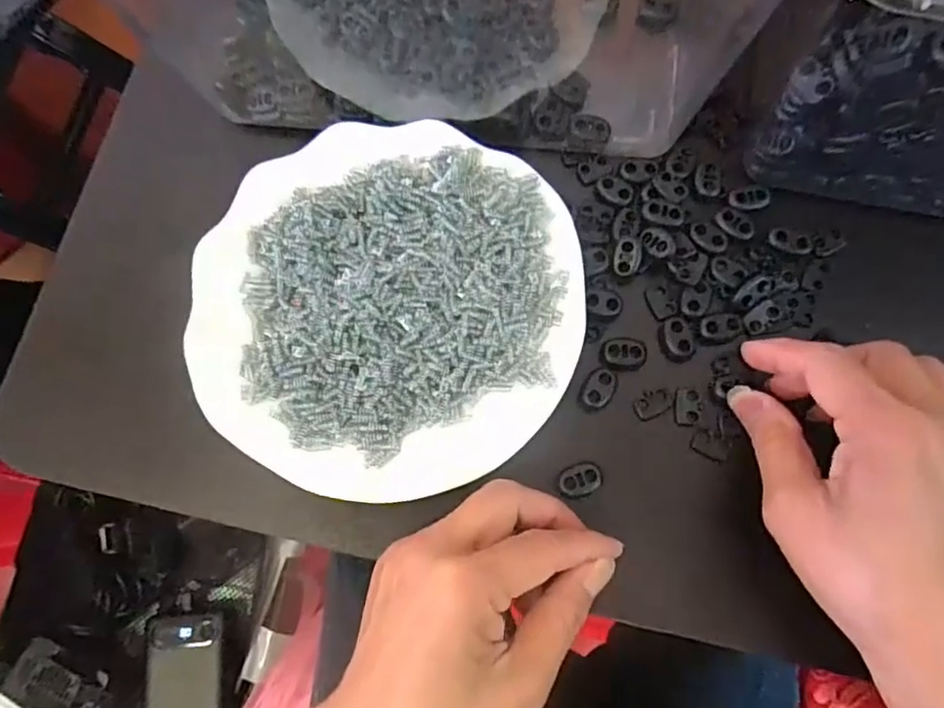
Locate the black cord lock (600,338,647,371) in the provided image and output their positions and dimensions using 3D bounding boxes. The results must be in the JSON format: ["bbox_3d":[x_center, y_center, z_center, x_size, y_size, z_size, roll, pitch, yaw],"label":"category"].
[{"bbox_3d":[0.074,0.000,0.301,0.021,0.005,0.016,4,76,3],"label":"black cord lock"}]

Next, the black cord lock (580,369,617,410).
[{"bbox_3d":[0.061,0.017,0.297,0.013,0.007,0.021,27,79,8],"label":"black cord lock"}]

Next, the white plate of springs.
[{"bbox_3d":[-0.040,-0.025,0.293,0.176,0.017,0.176,0,76,-1],"label":"white plate of springs"}]

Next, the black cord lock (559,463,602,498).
[{"bbox_3d":[0.051,0.059,0.285,0.020,0.004,0.013,-20,76,-3],"label":"black cord lock"}]

